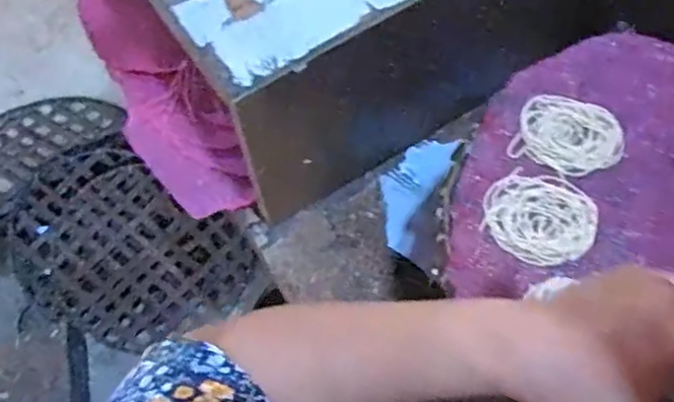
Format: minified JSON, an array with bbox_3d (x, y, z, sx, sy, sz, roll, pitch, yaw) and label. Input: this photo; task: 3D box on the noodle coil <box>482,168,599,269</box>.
[{"bbox_3d":[0.150,0.011,0.486,0.079,0.004,0.073,-1,61,2],"label":"noodle coil"}]

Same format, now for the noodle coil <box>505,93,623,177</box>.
[{"bbox_3d":[0.183,-0.052,0.520,0.078,0.004,0.067,19,64,13],"label":"noodle coil"}]

